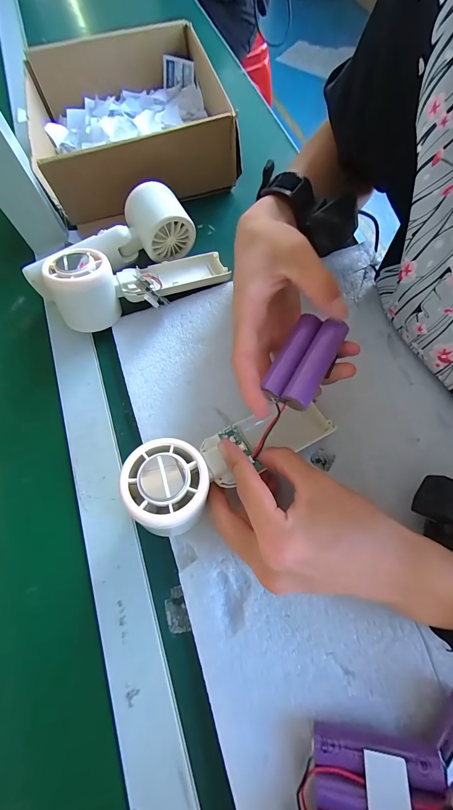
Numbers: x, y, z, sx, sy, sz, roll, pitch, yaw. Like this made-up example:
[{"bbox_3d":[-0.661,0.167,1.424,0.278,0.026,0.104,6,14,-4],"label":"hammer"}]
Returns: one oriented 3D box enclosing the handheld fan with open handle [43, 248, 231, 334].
[{"bbox_3d":[-0.081,-0.122,0.304,0.167,0.054,0.071,-22,69,-20],"label":"handheld fan with open handle"}]

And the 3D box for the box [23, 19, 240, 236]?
[{"bbox_3d":[-0.111,-0.338,0.374,0.219,0.073,0.227,-15,69,-4],"label":"box"}]

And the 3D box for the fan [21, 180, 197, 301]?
[{"bbox_3d":[-0.114,-0.156,0.310,0.161,0.052,0.049,-31,71,-9],"label":"fan"}]

